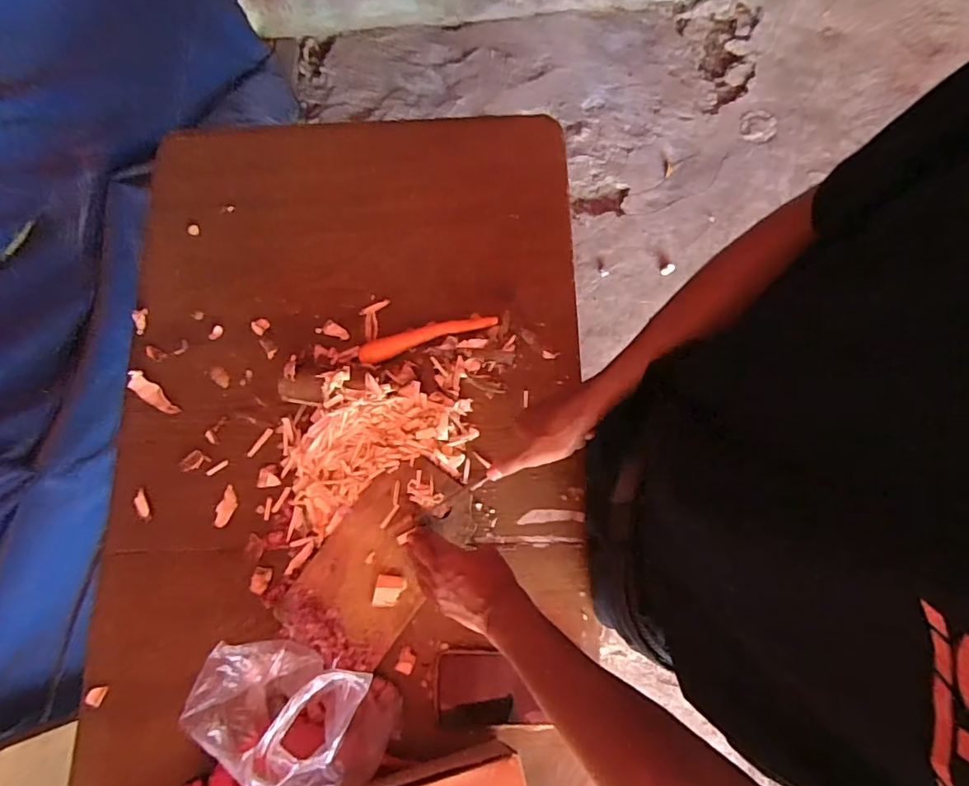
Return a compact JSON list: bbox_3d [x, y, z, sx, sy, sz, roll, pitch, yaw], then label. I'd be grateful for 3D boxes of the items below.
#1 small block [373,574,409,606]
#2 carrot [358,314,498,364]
[{"bbox_3d":[-0.109,0.228,0.619,0.034,0.015,0.032,5,75,3],"label":"small block"},{"bbox_3d":[-0.073,-0.076,0.696,0.180,0.026,0.026,-19,75,-3],"label":"carrot"}]

